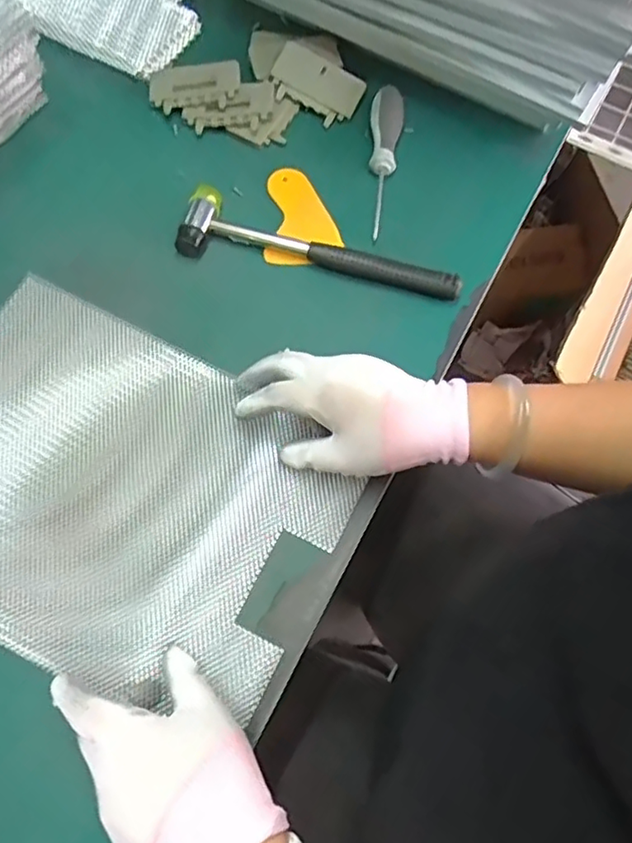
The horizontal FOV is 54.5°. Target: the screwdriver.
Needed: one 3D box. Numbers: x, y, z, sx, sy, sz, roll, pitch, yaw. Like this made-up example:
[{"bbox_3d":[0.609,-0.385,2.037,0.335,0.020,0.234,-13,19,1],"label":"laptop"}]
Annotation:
[{"bbox_3d":[0.062,-0.238,0.562,0.028,0.019,0.137,6,85,-1],"label":"screwdriver"}]

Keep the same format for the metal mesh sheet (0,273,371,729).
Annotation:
[{"bbox_3d":[-0.146,0.053,0.455,0.320,0.037,0.245,26,72,6],"label":"metal mesh sheet"}]

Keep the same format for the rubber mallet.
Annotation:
[{"bbox_3d":[0.005,-0.149,0.530,0.242,0.023,0.056,13,71,2],"label":"rubber mallet"}]

